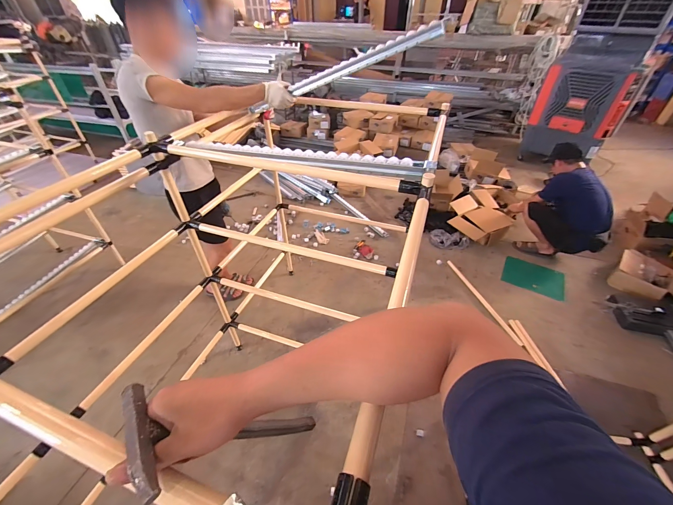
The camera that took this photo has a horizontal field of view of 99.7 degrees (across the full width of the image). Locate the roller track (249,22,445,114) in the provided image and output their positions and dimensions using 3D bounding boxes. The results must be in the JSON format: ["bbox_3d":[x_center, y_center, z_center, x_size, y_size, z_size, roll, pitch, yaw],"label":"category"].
[{"bbox_3d":[-0.012,-0.704,1.116,0.830,0.056,0.047,-6,36,28],"label":"roller track"}]

